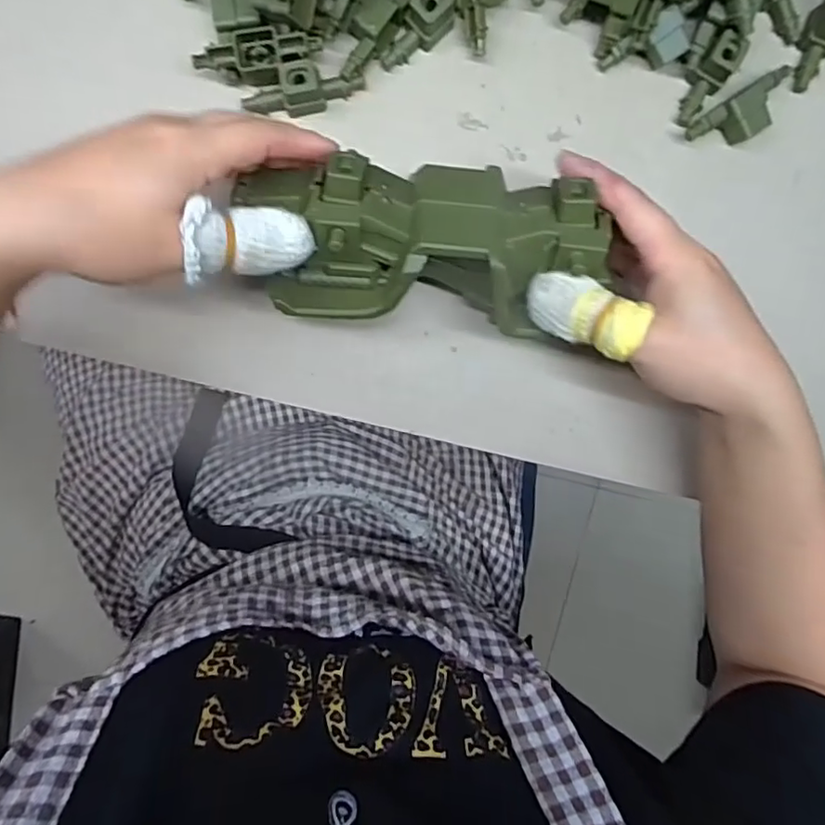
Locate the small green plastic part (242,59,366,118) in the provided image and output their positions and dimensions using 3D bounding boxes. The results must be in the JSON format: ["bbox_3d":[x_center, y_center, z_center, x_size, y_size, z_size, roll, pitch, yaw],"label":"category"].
[{"bbox_3d":[-0.060,-0.177,0.326,0.066,0.020,0.018,-13,97,-1],"label":"small green plastic part"}]

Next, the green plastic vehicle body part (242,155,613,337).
[{"bbox_3d":[0.006,-0.083,0.295,0.171,0.047,0.081,2,96,1],"label":"green plastic vehicle body part"}]

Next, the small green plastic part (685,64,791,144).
[{"bbox_3d":[0.190,-0.169,0.339,0.071,0.015,0.024,-32,97,1],"label":"small green plastic part"}]

